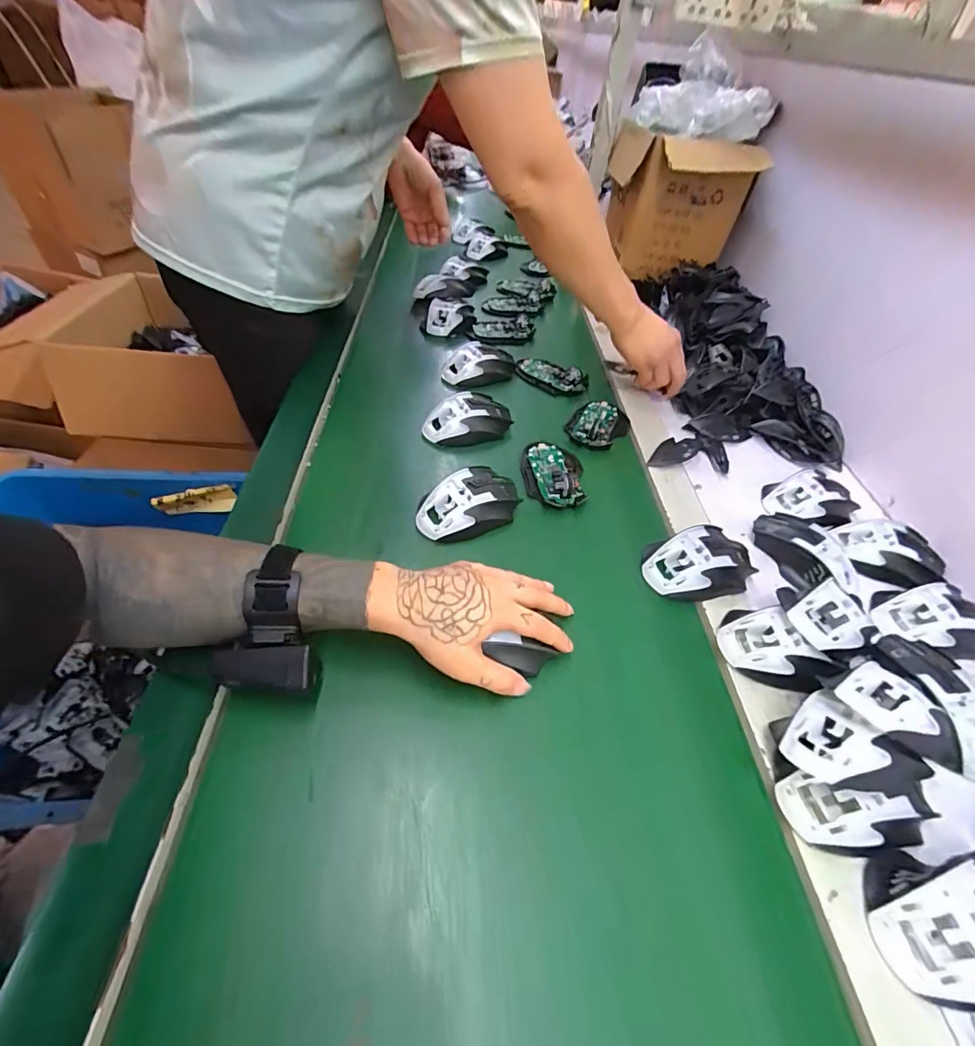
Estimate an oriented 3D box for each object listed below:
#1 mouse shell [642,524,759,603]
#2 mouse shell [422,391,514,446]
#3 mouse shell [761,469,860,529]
[{"bbox_3d":[0.211,0.040,0.477,0.111,0.041,0.072,-10,50,-15],"label":"mouse shell"},{"bbox_3d":[-0.023,-0.130,0.601,0.115,0.042,0.063,-23,54,-24],"label":"mouse shell"},{"bbox_3d":[0.388,-0.029,0.562,0.101,0.033,0.074,-10,50,-15],"label":"mouse shell"}]

